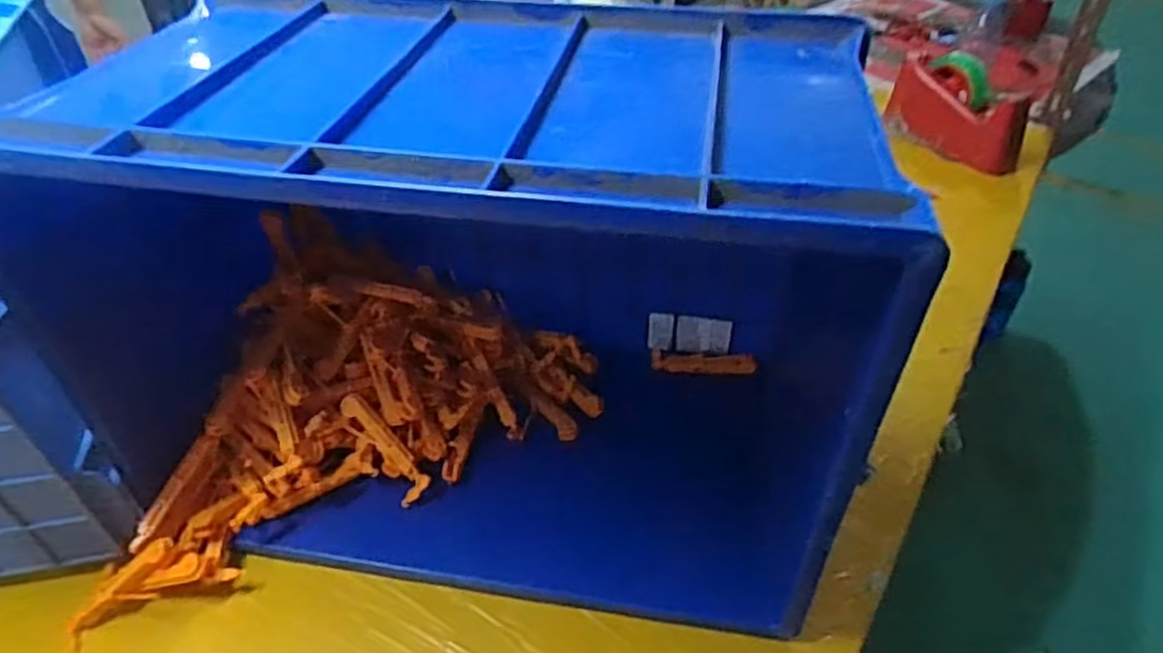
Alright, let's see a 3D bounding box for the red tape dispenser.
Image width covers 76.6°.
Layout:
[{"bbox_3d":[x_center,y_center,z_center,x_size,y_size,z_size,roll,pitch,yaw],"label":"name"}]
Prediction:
[{"bbox_3d":[0.535,-0.313,1.060,0.065,0.124,0.209,-26,49,-28],"label":"red tape dispenser"}]

